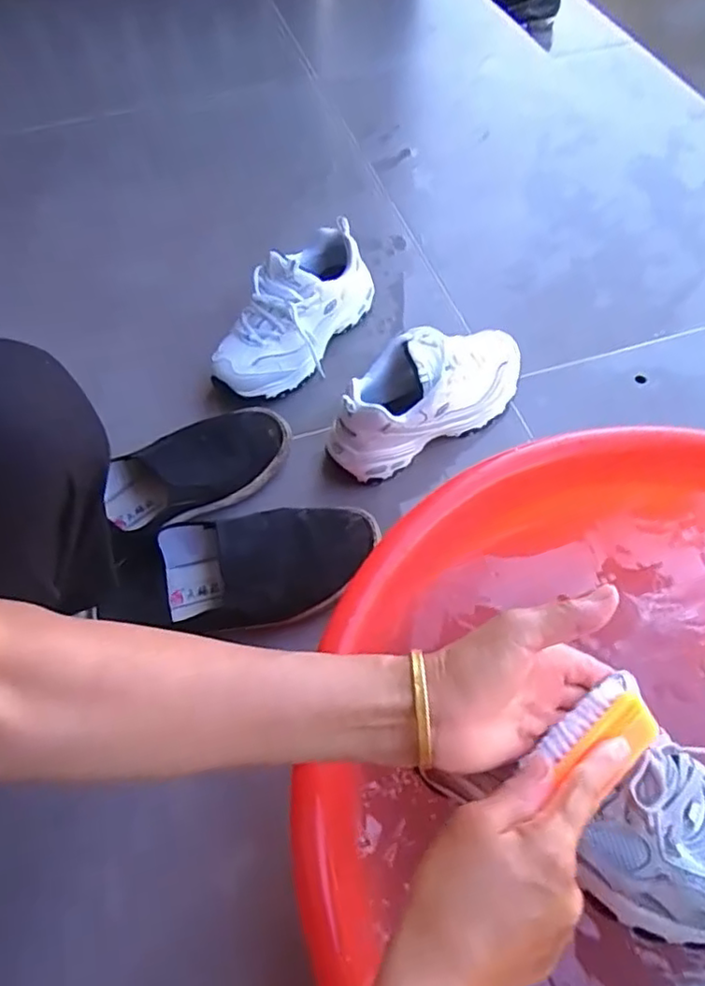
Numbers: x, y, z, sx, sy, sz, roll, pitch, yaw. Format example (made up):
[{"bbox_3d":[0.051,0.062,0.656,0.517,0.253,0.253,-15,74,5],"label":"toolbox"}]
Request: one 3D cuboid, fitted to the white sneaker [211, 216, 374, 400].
[{"bbox_3d":[-0.070,-0.208,0.748,0.082,0.122,0.230,30,63,20],"label":"white sneaker"}]

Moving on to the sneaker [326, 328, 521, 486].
[{"bbox_3d":[0.083,-0.105,0.690,0.239,0.110,0.087,-27,60,-15],"label":"sneaker"}]

